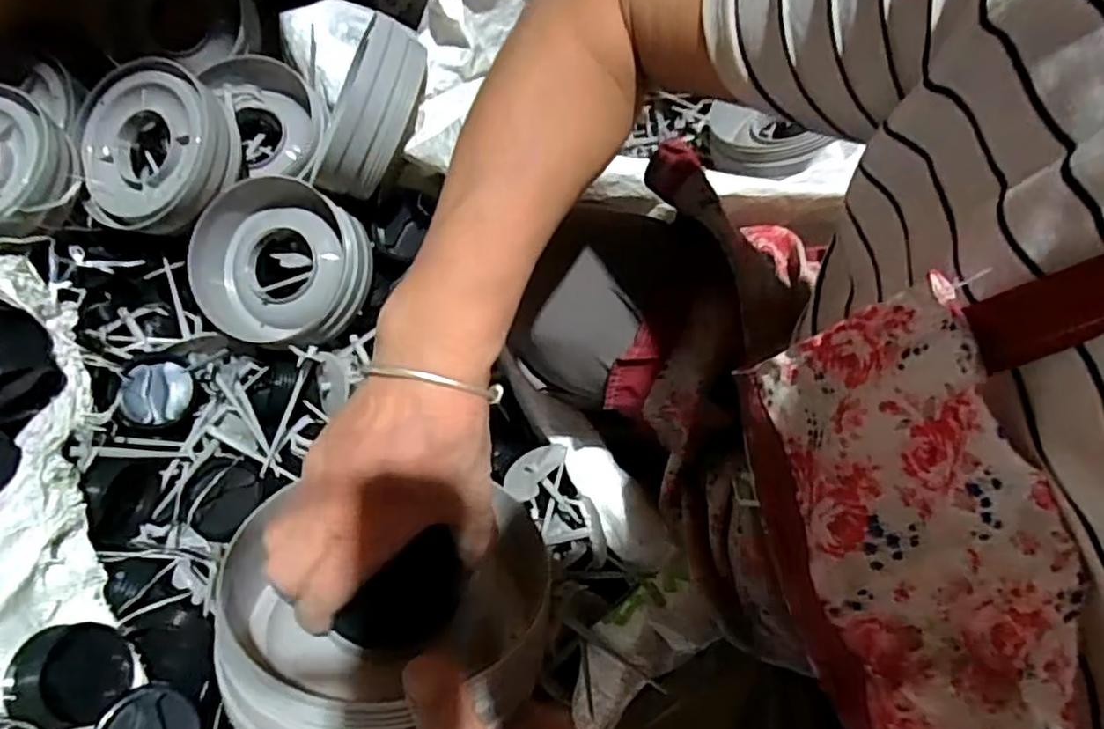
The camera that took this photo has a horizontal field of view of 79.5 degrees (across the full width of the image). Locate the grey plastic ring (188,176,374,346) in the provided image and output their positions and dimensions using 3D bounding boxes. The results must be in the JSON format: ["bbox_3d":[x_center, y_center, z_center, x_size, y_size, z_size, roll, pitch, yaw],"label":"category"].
[{"bbox_3d":[-0.260,-0.092,0.636,0.165,0.072,0.153,0,73,1],"label":"grey plastic ring"}]

